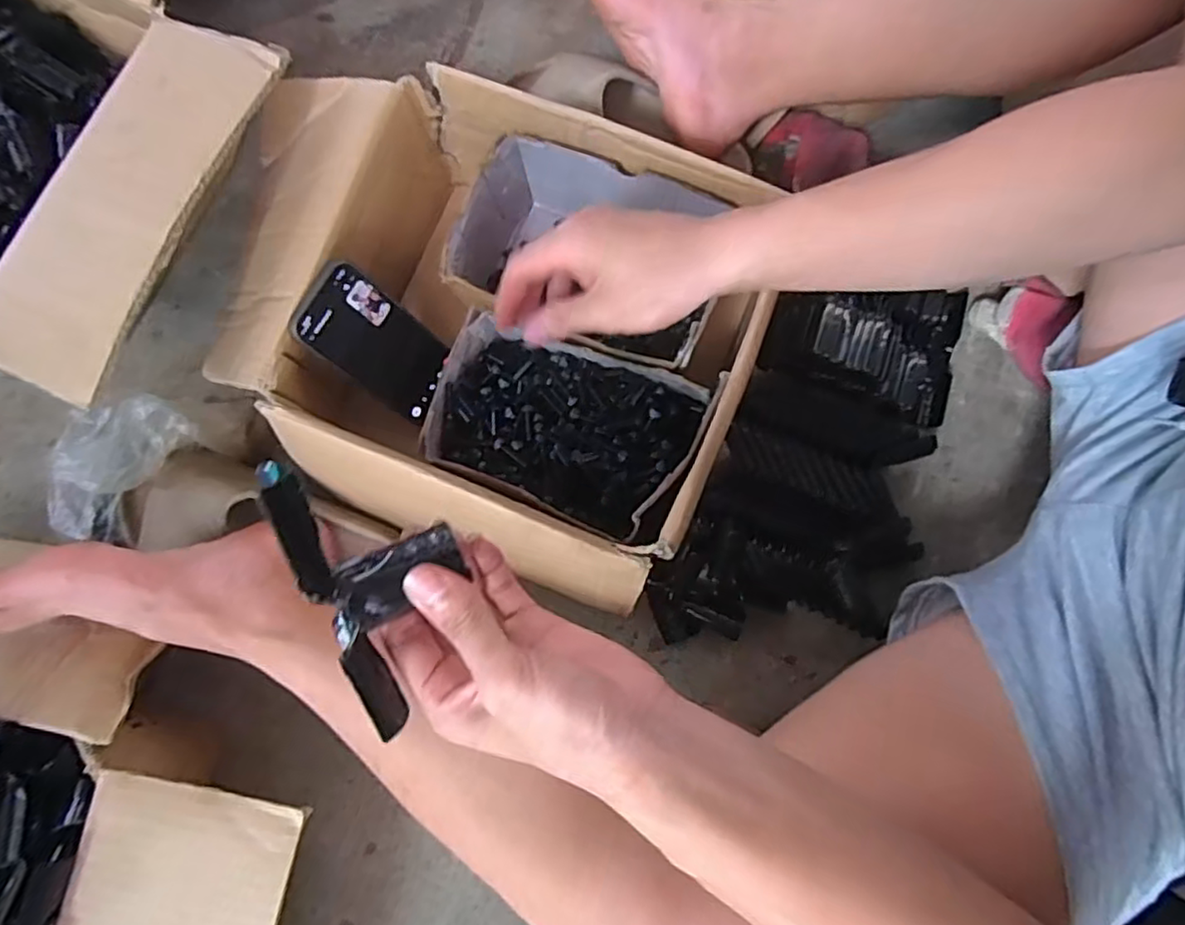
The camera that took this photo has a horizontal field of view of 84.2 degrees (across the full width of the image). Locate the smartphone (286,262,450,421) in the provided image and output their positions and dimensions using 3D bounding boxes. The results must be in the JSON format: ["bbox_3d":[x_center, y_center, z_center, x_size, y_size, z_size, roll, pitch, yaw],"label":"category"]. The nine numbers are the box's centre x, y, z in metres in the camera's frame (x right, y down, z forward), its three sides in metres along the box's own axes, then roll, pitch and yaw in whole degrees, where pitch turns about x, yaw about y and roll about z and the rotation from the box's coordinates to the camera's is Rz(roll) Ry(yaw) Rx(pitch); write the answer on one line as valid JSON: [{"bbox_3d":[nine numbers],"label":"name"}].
[{"bbox_3d":[-0.171,-0.094,0.526,0.006,0.137,0.071,23,79,35],"label":"smartphone"}]

